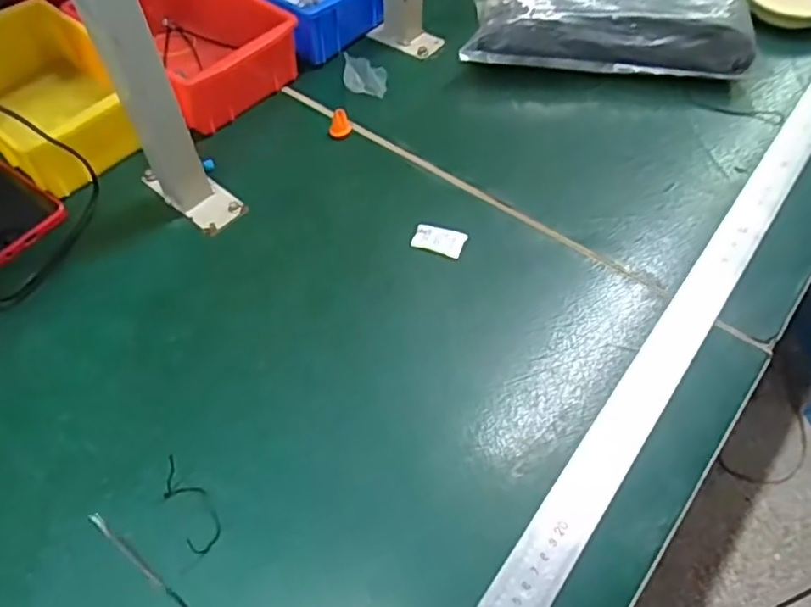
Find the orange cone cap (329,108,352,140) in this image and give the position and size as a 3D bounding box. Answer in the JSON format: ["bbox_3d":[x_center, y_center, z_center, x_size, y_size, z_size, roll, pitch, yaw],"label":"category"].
[{"bbox_3d":[-0.059,-0.164,0.580,0.020,0.018,0.019,-4,54,-2],"label":"orange cone cap"}]

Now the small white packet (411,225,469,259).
[{"bbox_3d":[0.027,-0.051,0.506,0.041,0.004,0.024,12,55,9],"label":"small white packet"}]

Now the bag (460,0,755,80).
[{"bbox_3d":[0.190,-0.298,0.638,0.273,0.079,0.201,-3,54,-2],"label":"bag"}]

